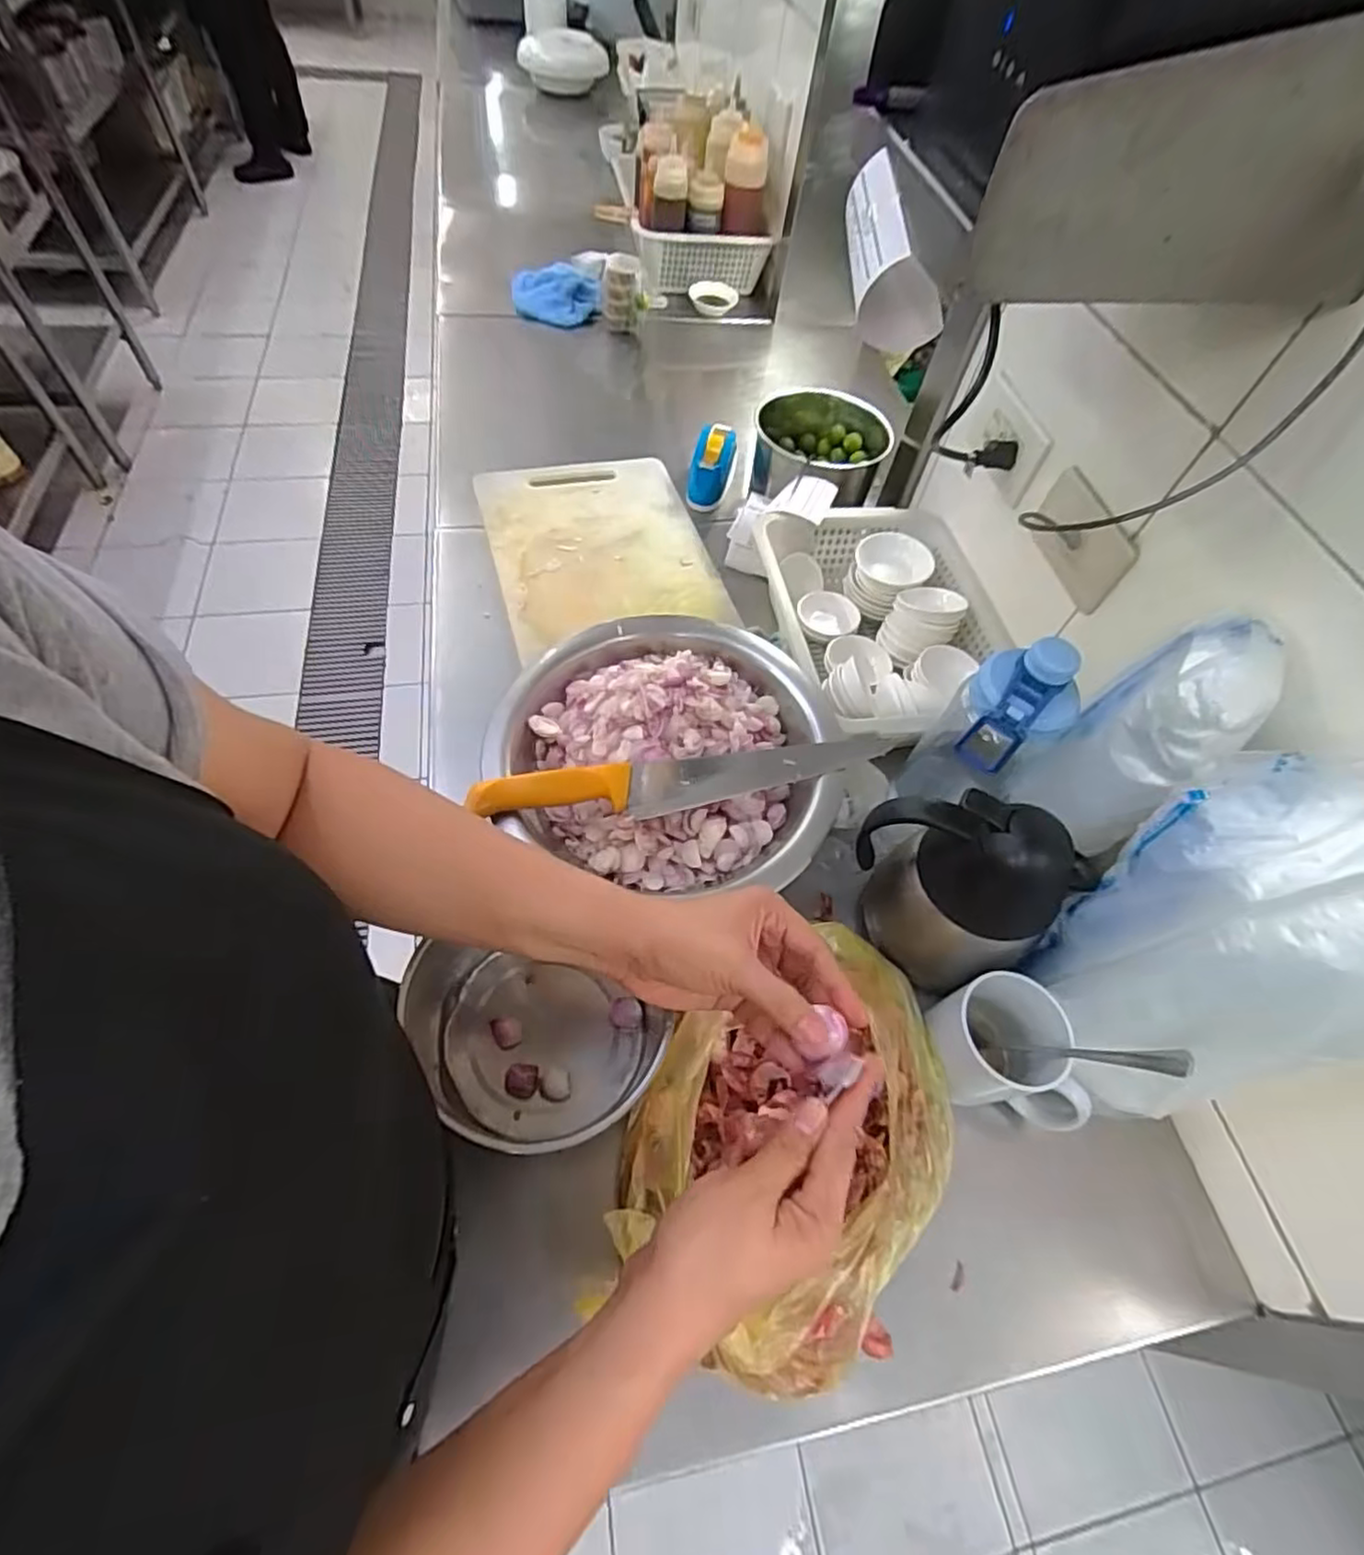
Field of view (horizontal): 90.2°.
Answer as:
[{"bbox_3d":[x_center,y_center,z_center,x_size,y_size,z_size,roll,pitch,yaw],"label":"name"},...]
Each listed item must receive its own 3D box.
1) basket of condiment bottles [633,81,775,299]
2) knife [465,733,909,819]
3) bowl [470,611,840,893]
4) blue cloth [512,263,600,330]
[{"bbox_3d":[0.033,-1.018,1.197,0.228,0.229,0.254,3,57,-4],"label":"basket of condiment bottles"},{"bbox_3d":[0.012,0.002,0.581,0.365,0.026,0.046,-8,59,-10],"label":"knife"},{"bbox_3d":[-0.015,-0.030,0.633,0.306,0.101,0.258,20,59,8],"label":"bowl"},{"bbox_3d":[-0.211,-0.813,1.147,0.145,0.079,0.040,2,57,-4],"label":"blue cloth"}]

